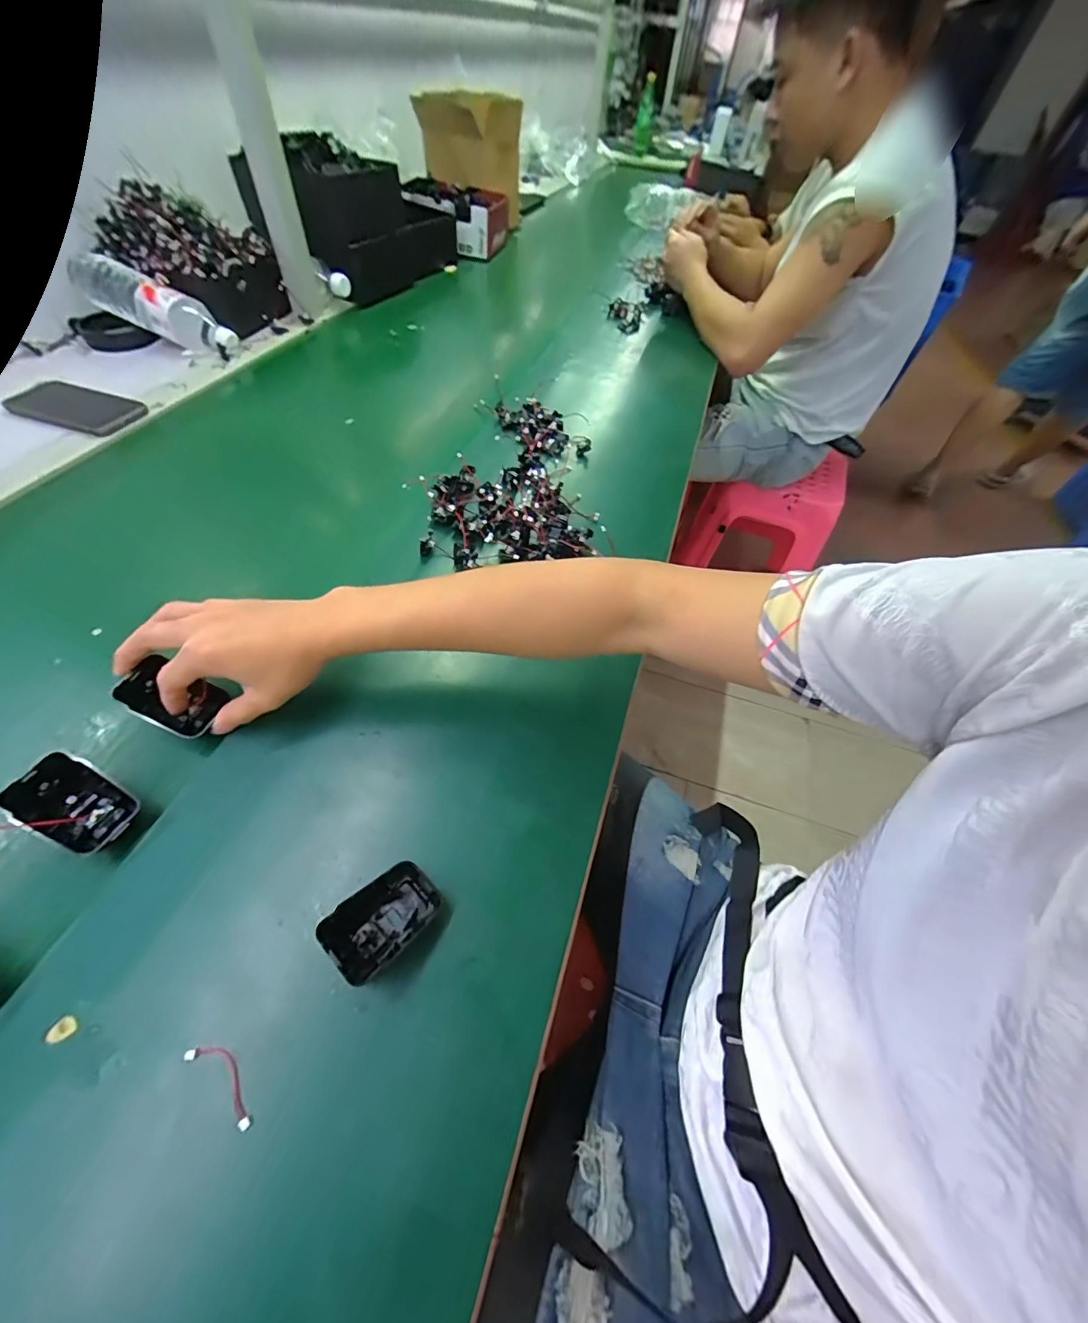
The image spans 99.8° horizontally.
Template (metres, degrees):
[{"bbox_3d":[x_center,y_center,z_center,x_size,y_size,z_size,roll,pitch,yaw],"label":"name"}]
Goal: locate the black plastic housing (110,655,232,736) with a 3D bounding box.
[{"bbox_3d":[-0.286,0.030,0.356,0.068,0.022,0.043,26,43,-6],"label":"black plastic housing"}]

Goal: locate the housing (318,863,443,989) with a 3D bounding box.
[{"bbox_3d":[-0.099,0.159,0.286,0.042,0.040,0.062,36,58,19],"label":"housing"}]

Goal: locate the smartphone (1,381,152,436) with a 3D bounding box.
[{"bbox_3d":[-0.611,-0.330,0.595,0.152,0.015,0.079,19,61,8],"label":"smartphone"}]

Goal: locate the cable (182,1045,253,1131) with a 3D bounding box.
[{"bbox_3d":[-0.175,0.230,0.251,0.052,0.006,0.014,33,59,17],"label":"cable"}]

